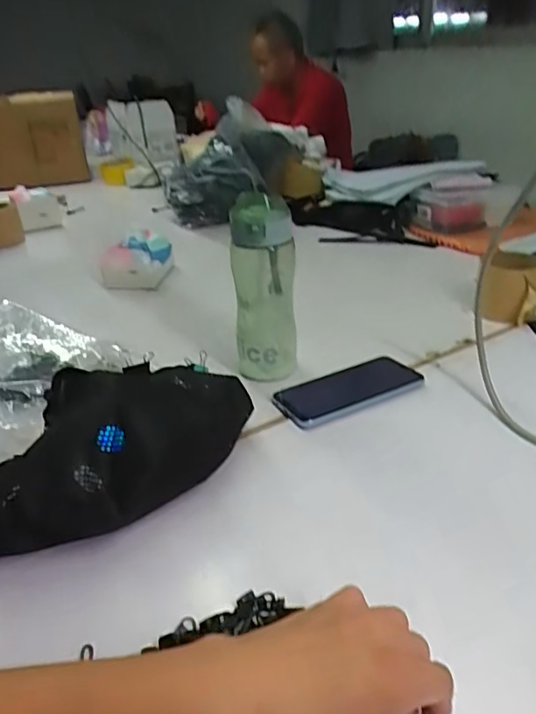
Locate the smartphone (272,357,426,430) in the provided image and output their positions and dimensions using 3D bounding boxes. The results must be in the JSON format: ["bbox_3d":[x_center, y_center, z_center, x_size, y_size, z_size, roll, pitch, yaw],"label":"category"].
[{"bbox_3d":[0.093,0.034,0.603,0.166,0.009,0.082,-15,33,-21],"label":"smartphone"}]

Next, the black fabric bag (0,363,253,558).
[{"bbox_3d":[-0.152,0.079,0.455,0.295,0.101,0.143,-16,33,-22],"label":"black fabric bag"}]

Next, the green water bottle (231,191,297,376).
[{"bbox_3d":[-0.005,-0.074,0.609,0.071,0.202,0.061,-1,30,2],"label":"green water bottle"}]

